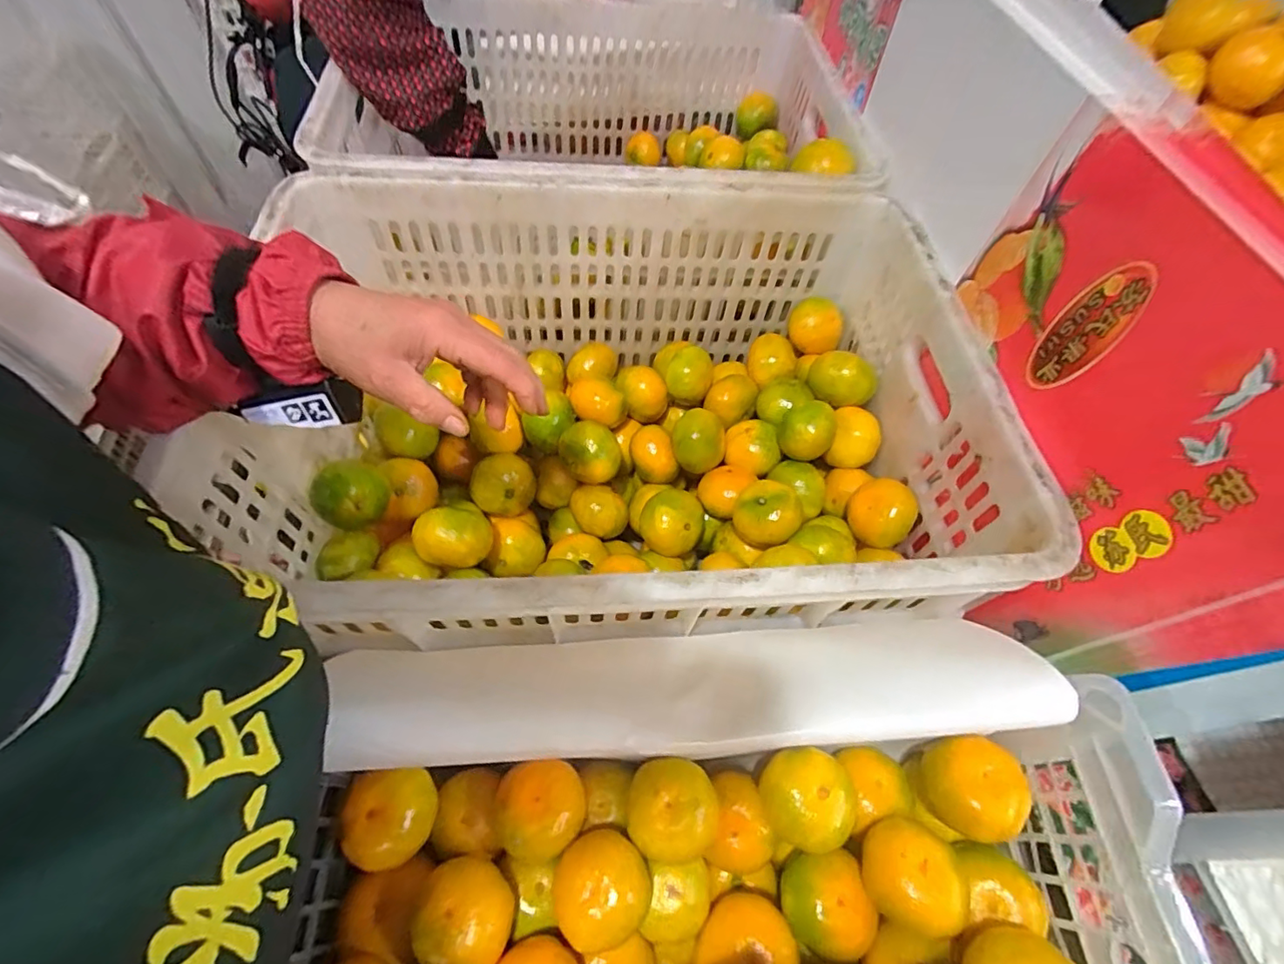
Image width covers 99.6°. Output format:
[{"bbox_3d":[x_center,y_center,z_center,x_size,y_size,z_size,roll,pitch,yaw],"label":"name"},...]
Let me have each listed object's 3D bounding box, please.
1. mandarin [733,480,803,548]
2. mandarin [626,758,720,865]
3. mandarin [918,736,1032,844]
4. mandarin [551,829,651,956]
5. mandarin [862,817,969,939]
[{"bbox_3d":[0.113,0.031,0.493,0.056,0.048,0.050,38,63,17],"label":"mandarin"},{"bbox_3d":[0.020,0.226,0.375,0.059,0.041,0.059,2,59,-3],"label":"mandarin"},{"bbox_3d":[0.228,0.213,0.378,0.053,0.046,0.060,-3,59,-6],"label":"mandarin"},{"bbox_3d":[-0.026,0.265,0.353,0.060,0.044,0.063,14,59,4],"label":"mandarin"},{"bbox_3d":[0.170,0.251,0.346,0.052,0.041,0.059,1,59,-4],"label":"mandarin"}]

